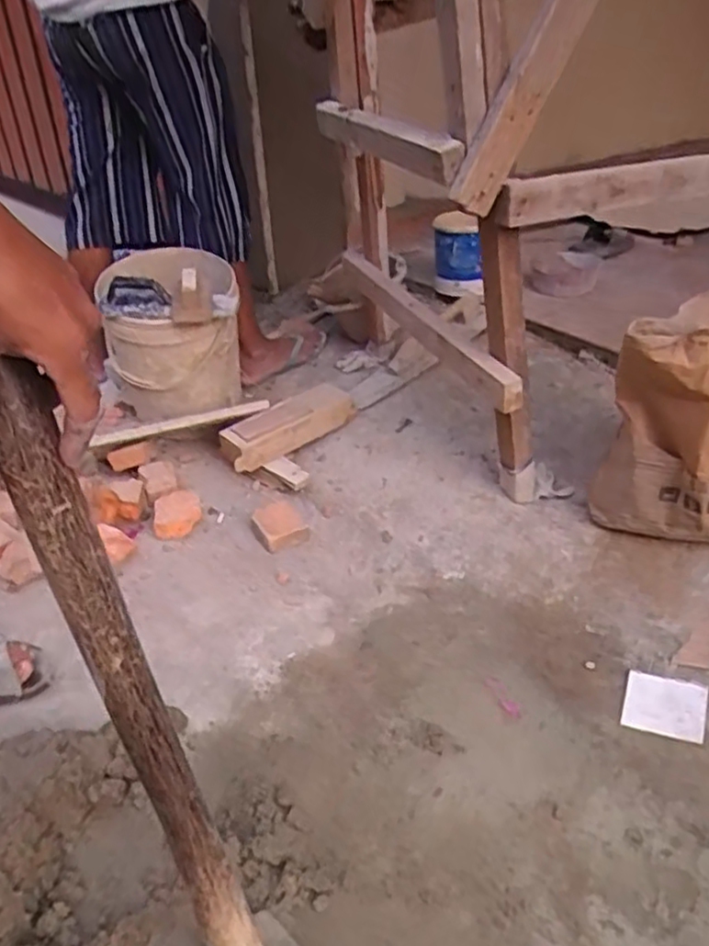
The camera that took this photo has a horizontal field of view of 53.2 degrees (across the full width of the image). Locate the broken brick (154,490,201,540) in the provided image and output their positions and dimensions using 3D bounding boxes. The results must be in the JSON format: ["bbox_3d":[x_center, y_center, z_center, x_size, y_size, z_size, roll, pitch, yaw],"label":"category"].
[{"bbox_3d":[-0.360,0.085,1.443,0.096,0.058,0.099,-10,32,-11],"label":"broken brick"}]

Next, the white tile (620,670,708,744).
[{"bbox_3d":[0.447,0.335,1.020,0.107,0.008,0.092,8,50,26],"label":"white tile"}]

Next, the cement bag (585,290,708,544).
[{"bbox_3d":[0.568,-0.065,1.119,0.319,0.376,0.179,-4,32,-1],"label":"cement bag"}]

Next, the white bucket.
[{"bbox_3d":[-0.422,-0.321,1.667,0.296,0.335,0.289,-8,32,-9],"label":"white bucket"}]

